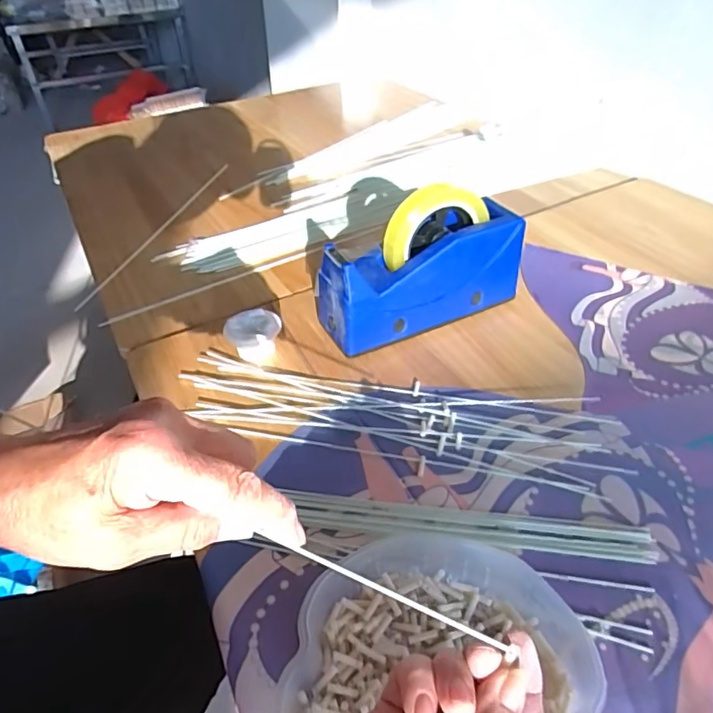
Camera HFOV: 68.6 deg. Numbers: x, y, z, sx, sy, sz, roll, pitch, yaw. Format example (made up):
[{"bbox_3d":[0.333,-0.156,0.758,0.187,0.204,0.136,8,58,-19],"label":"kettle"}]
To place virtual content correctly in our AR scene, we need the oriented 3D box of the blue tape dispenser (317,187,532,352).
[{"bbox_3d":[0.063,-0.092,0.513,0.203,0.130,0.068,-21,45,-20],"label":"blue tape dispenser"}]

